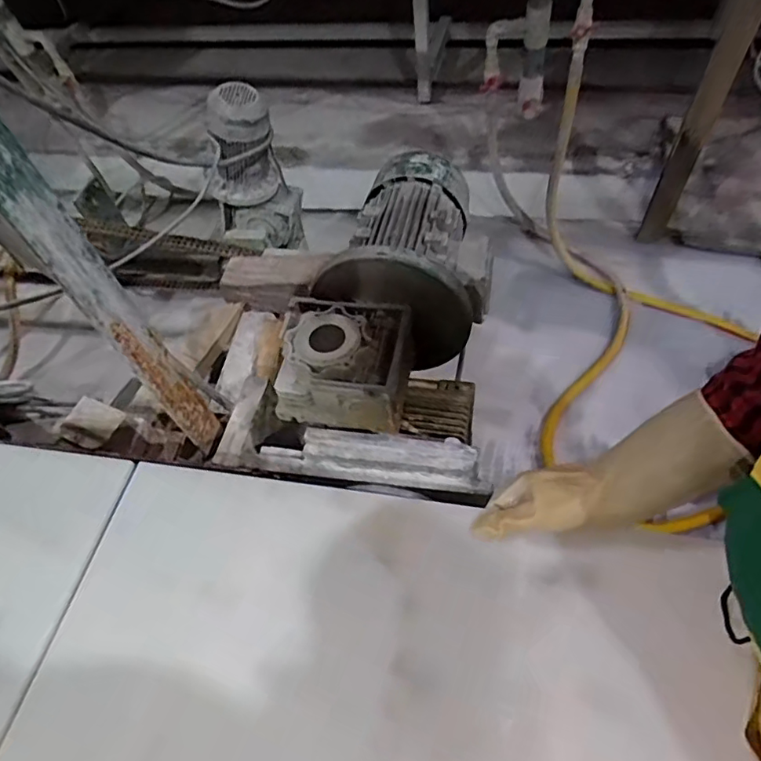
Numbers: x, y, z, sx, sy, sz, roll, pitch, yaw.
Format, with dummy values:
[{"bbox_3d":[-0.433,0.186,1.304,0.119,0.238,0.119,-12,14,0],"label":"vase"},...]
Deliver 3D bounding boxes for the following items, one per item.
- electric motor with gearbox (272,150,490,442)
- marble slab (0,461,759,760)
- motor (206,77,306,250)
[{"bbox_3d":[0.024,-0.106,0.699,0.219,0.200,0.359,6,57,11],"label":"electric motor with gearbox"},{"bbox_3d":[-0.007,0.239,0.466,0.576,0.026,0.292,6,60,12],"label":"marble slab"},{"bbox_3d":[-0.328,-0.512,1.410,0.224,0.409,0.192,-15,55,-4],"label":"motor"}]

